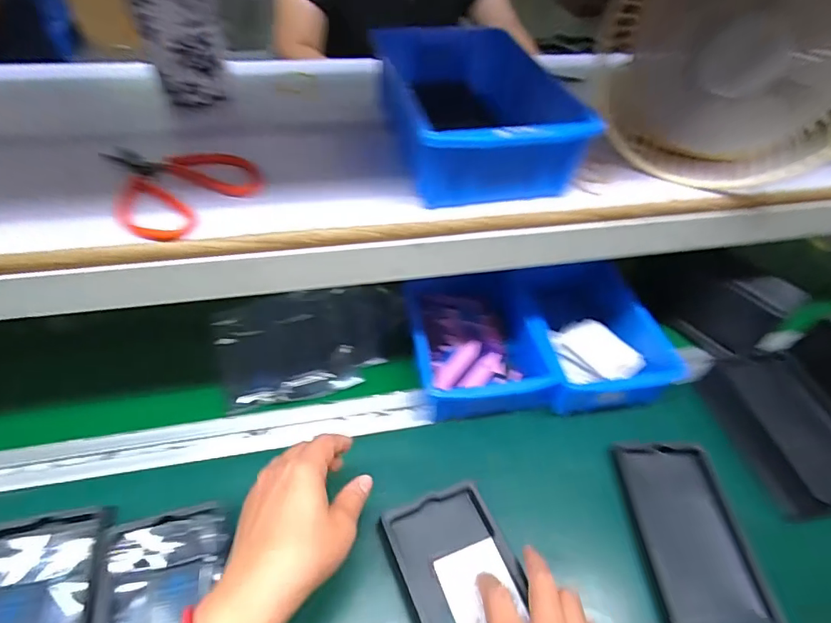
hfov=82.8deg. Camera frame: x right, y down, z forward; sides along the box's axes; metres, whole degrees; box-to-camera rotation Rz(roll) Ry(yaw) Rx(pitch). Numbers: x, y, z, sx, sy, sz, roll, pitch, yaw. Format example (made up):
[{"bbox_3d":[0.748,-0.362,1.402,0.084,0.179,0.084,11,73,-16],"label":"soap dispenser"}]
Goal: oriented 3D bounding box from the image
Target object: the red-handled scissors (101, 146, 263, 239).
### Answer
[{"bbox_3d":[-0.182,-0.100,0.355,0.115,0.010,0.100,33,52,22],"label":"red-handled scissors"}]

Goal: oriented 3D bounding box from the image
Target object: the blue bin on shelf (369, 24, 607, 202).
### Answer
[{"bbox_3d":[0.048,-0.169,0.401,0.134,0.064,0.197,-6,48,-11],"label":"blue bin on shelf"}]

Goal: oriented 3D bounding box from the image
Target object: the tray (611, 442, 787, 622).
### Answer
[{"bbox_3d":[0.249,0.198,0.432,0.100,0.015,0.160,1,47,-6],"label":"tray"}]

